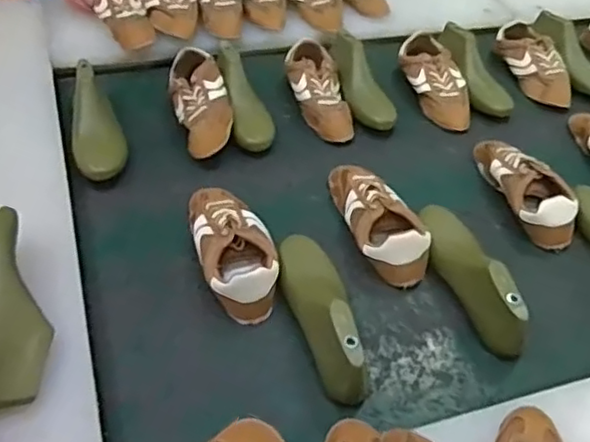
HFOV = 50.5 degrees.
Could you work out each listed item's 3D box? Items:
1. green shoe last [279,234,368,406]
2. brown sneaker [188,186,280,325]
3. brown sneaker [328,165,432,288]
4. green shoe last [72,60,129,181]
[{"bbox_3d":[0.029,0.108,0.815,0.069,0.102,0.261,-8,37,-13],"label":"green shoe last"},{"bbox_3d":[-0.089,0.028,0.887,0.101,0.068,0.241,-10,50,-14],"label":"brown sneaker"},{"bbox_3d":[0.124,-0.007,0.958,0.100,0.079,0.243,-11,50,-15],"label":"brown sneaker"},{"bbox_3d":[-0.327,-0.169,1.024,0.080,0.074,0.232,-11,50,-15],"label":"green shoe last"}]

